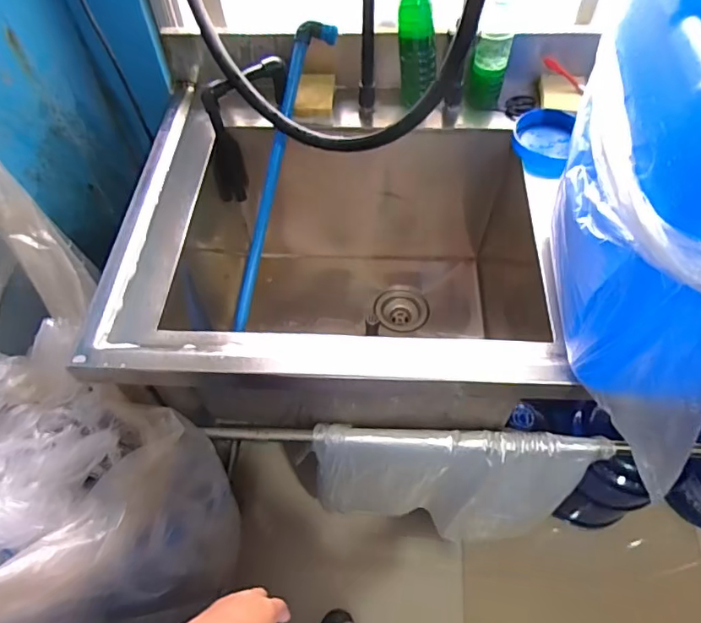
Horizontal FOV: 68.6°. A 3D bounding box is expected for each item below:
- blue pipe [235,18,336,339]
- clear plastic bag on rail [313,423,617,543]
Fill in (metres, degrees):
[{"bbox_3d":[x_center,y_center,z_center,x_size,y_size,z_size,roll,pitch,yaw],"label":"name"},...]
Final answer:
[{"bbox_3d":[-0.130,-0.221,0.903,0.055,0.035,0.543,19,102,13],"label":"blue pipe"},{"bbox_3d":[0.192,0.345,0.998,0.506,0.339,0.113,3,56,3],"label":"clear plastic bag on rail"}]

